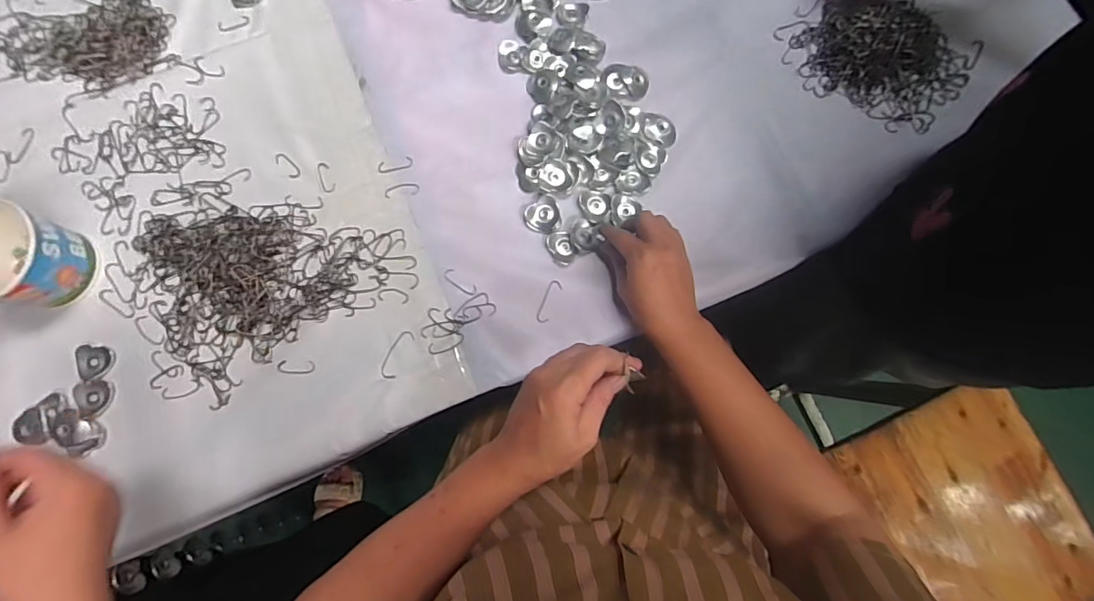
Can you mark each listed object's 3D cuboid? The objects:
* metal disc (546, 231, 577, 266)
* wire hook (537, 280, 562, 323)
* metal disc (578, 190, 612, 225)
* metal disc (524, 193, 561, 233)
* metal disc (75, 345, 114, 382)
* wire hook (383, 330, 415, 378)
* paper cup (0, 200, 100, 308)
[{"bbox_3d":[0.015,-0.055,0.508,0.029,0.007,0.036,-28,82,-4],"label":"metal disc"},{"bbox_3d":[0.002,0.001,0.501,0.014,0.004,0.045,22,82,3],"label":"wire hook"},{"bbox_3d":[0.050,-0.097,0.518,0.032,0.006,0.035,1,81,0],"label":"metal disc"},{"bbox_3d":[-0.003,-0.088,0.512,0.037,0.004,0.035,0,81,0],"label":"metal disc"},{"bbox_3d":[-0.447,0.060,0.490,0.031,0.005,0.035,-14,82,-2],"label":"metal disc"},{"bbox_3d":[-0.149,0.054,0.494,0.018,0.004,0.050,24,82,3],"label":"wire hook"},{"bbox_3d":[-0.496,-0.039,0.469,0.092,0.073,0.088,0,81,0],"label":"paper cup"}]

